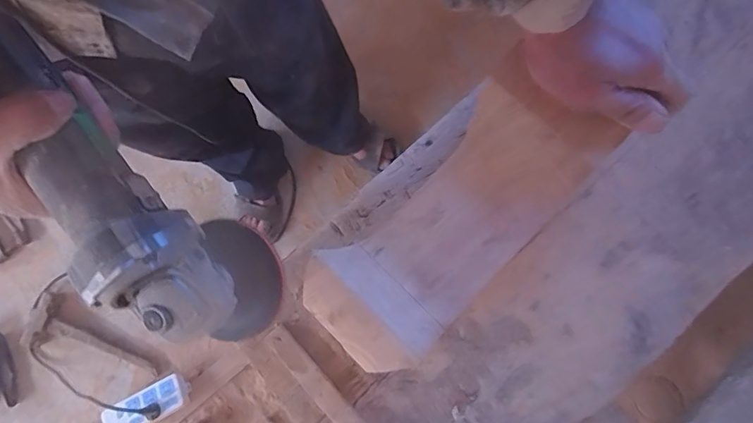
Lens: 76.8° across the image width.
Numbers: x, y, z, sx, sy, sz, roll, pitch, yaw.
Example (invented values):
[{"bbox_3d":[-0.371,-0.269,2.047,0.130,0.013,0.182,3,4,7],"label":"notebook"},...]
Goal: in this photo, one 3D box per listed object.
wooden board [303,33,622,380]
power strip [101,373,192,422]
[{"bbox_3d":[0.060,0.004,0.371,0.108,0.037,0.256,43,82,9],"label":"wooden board"},{"bbox_3d":[-0.513,0.434,1.048,0.194,0.048,0.079,-28,81,-3],"label":"power strip"}]

